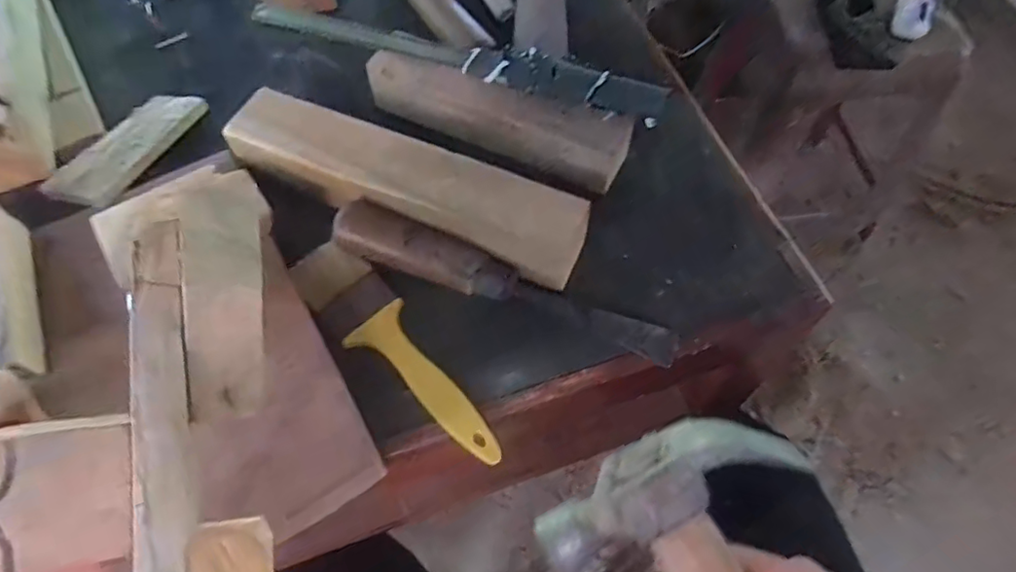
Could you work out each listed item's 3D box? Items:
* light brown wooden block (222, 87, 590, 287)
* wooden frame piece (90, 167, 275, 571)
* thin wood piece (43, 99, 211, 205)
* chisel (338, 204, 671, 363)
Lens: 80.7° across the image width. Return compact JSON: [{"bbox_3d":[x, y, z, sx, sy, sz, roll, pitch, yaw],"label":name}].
[{"bbox_3d":[-0.071,-0.066,0.391,0.245,0.044,0.052,20,64,13],"label":"light brown wooden block"},{"bbox_3d":[-0.094,0.043,0.187,0.042,0.025,0.155,-7,81,-2],"label":"wooden frame piece"},{"bbox_3d":[-0.270,-0.100,0.428,0.064,0.008,0.115,13,54,21],"label":"thin wood piece"},{"bbox_3d":[-0.005,0.000,0.369,0.221,0.030,0.031,21,64,13],"label":"chisel"}]

